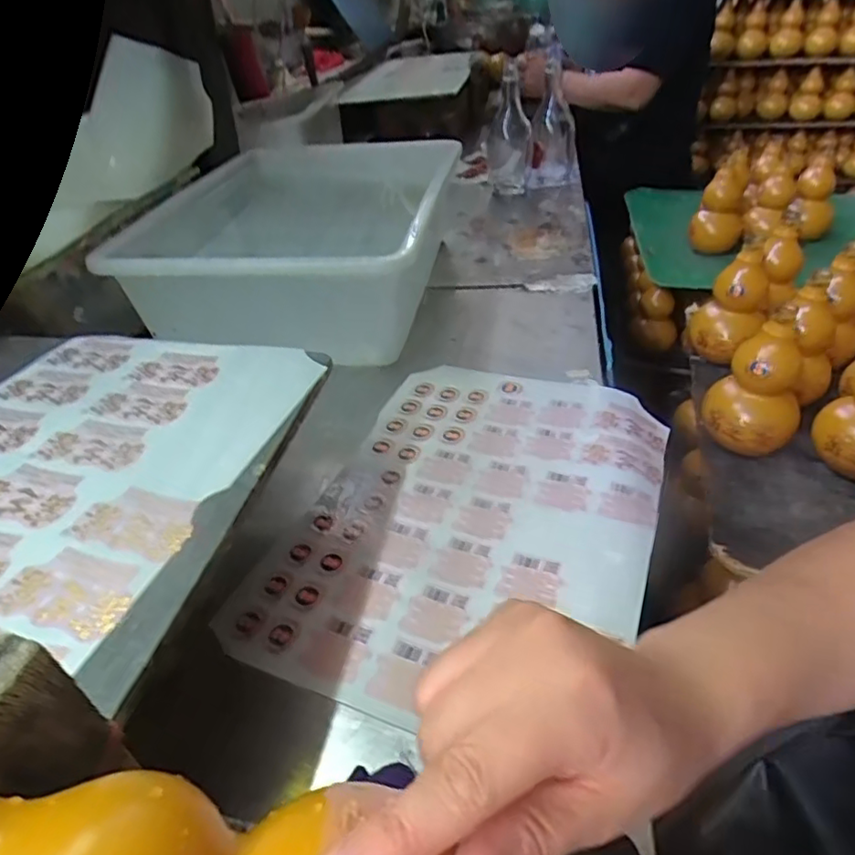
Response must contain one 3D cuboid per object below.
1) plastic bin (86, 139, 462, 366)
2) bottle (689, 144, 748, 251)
[{"bbox_3d":[-0.195,-0.269,0.861,0.424,0.146,0.531,2,37,5],"label":"plastic bin"},{"bbox_3d":[0.562,-0.413,1.153,0.090,0.189,0.111,18,41,25],"label":"bottle"}]

